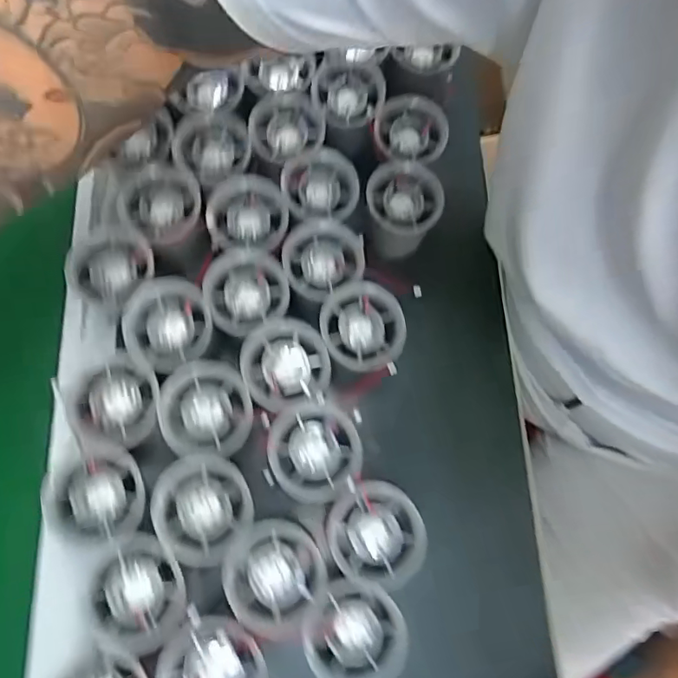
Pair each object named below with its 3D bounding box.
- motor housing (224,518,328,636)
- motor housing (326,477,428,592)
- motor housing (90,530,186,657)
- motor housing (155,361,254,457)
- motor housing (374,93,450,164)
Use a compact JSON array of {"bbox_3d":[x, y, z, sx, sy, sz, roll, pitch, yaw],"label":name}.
[{"bbox_3d":[-0.038,0.140,0.303,0.057,0.016,0.060,-12,75,-6],"label":"motor housing"},{"bbox_3d":[0.023,0.118,0.312,0.058,0.016,0.056,32,75,6],"label":"motor housing"},{"bbox_3d":[-0.116,0.145,0.294,0.050,0.016,0.059,3,74,-2],"label":"motor housing"},{"bbox_3d":[-0.084,0.045,0.323,0.056,0.015,0.057,1,74,-3],"label":"motor housing"},{"bbox_3d":[0.056,-0.160,0.394,0.055,0.018,0.055,1,74,-3],"label":"motor housing"}]

